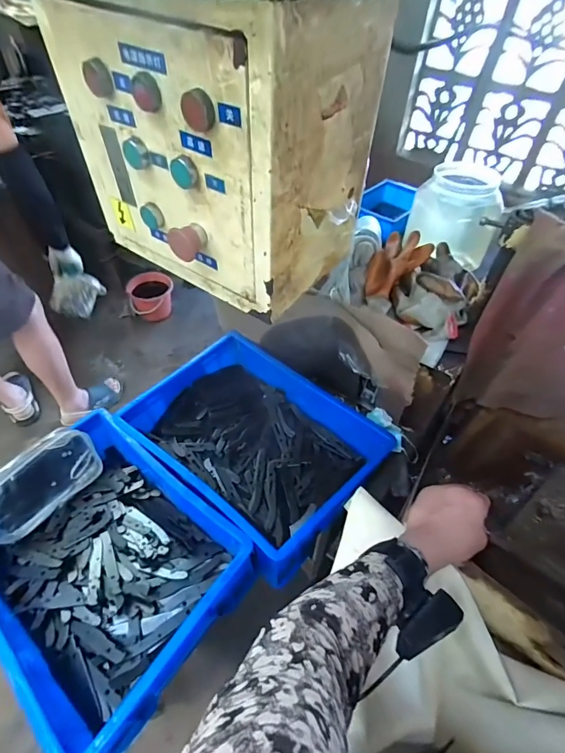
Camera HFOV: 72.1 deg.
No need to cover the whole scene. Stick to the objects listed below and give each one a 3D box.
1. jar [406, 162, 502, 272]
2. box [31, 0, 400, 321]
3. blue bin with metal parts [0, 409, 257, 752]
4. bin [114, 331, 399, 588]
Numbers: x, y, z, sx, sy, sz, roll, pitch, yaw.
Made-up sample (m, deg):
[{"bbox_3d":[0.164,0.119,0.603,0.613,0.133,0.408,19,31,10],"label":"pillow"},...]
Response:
[{"bbox_3d":[0.339,-0.313,0.786,0.129,0.157,0.145,-5,51,-7],"label":"jar"},{"bbox_3d":[-0.071,-0.270,0.454,0.290,0.277,0.224,33,56,22],"label":"box"},{"bbox_3d":[-0.275,0.259,0.594,0.402,0.106,0.299,35,57,24],"label":"blue bin with metal parts"},{"bbox_3d":[-0.044,0.104,0.731,0.421,0.102,0.336,37,58,24],"label":"bin"}]

